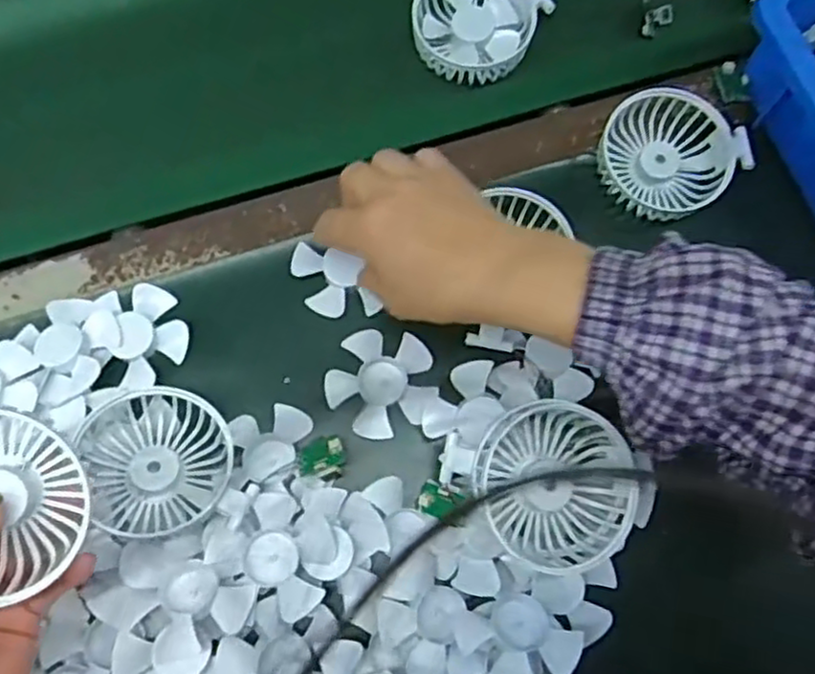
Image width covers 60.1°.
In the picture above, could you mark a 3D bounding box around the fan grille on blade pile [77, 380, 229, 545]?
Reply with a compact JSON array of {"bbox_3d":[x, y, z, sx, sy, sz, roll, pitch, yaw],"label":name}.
[{"bbox_3d":[-0.151,0.073,0.414,0.086,0.021,0.083,20,60,-4],"label":"fan grille on blade pile"}]

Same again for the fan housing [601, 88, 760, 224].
[{"bbox_3d":[0.180,-0.126,0.491,0.089,0.025,0.088,40,76,10],"label":"fan housing"}]

